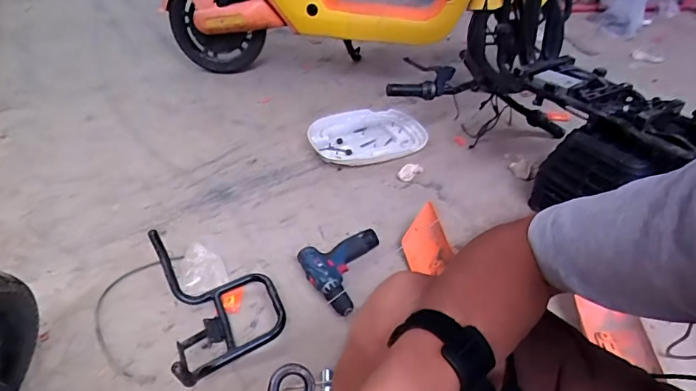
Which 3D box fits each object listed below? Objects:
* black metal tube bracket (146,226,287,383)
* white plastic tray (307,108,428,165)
[{"bbox_3d":[-0.242,0.194,0.878,0.211,0.156,0.302,-15,42,-21],"label":"black metal tube bracket"},{"bbox_3d":[0.063,-0.193,1.444,0.371,0.038,0.298,-5,39,-10],"label":"white plastic tray"}]

